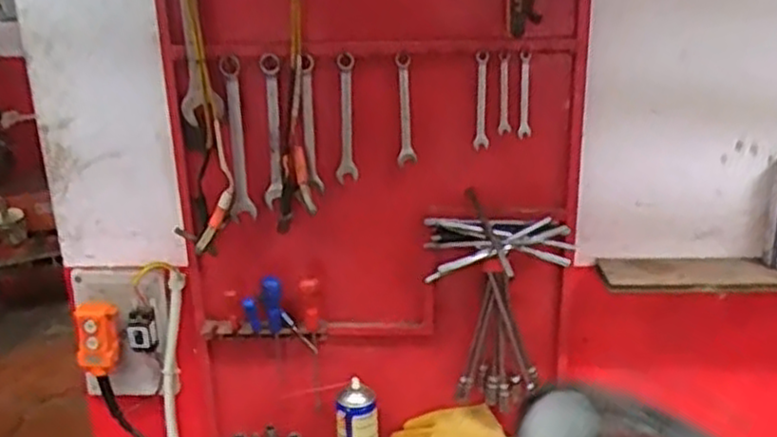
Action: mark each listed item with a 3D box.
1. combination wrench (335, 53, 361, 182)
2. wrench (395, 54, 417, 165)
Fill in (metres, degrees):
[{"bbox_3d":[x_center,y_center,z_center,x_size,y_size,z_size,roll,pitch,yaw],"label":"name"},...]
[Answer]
[{"bbox_3d":[-0.061,-0.140,1.067,0.032,0.175,0.013,-4,20,-6],"label":"combination wrench"},{"bbox_3d":[0.024,-0.149,1.053,0.027,0.153,0.010,2,21,10],"label":"wrench"}]

